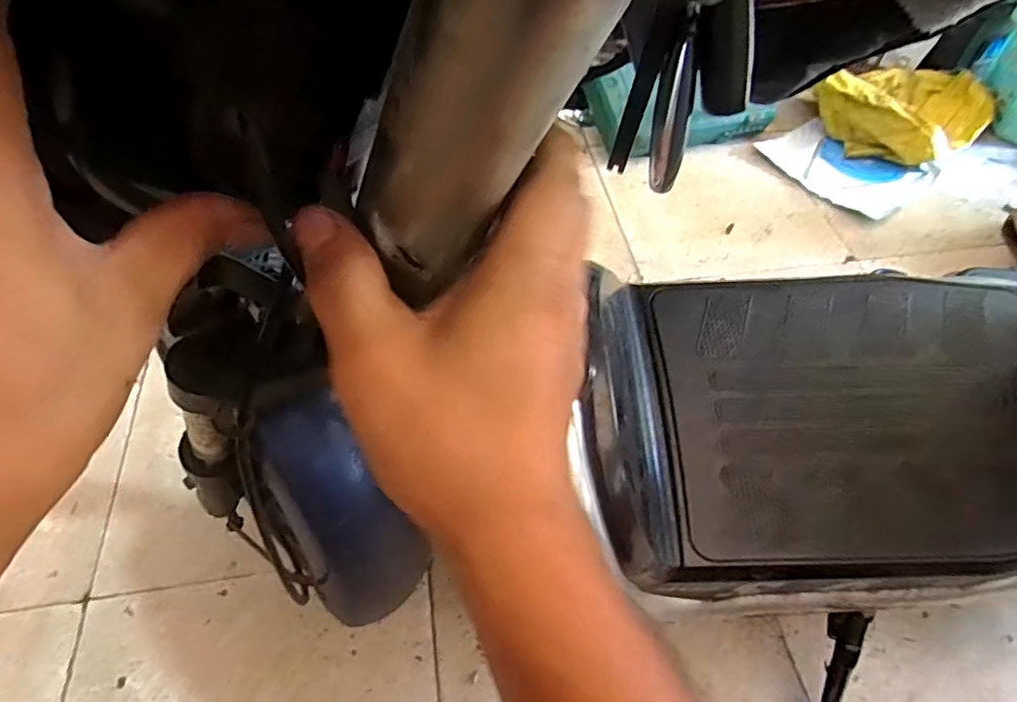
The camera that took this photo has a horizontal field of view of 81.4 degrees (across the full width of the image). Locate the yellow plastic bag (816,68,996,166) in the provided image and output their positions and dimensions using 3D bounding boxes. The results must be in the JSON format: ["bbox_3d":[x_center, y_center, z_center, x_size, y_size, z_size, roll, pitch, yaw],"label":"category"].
[{"bbox_3d":[0.883,-0.525,1.265,0.391,0.099,0.240,-28,60,-20],"label":"yellow plastic bag"}]

